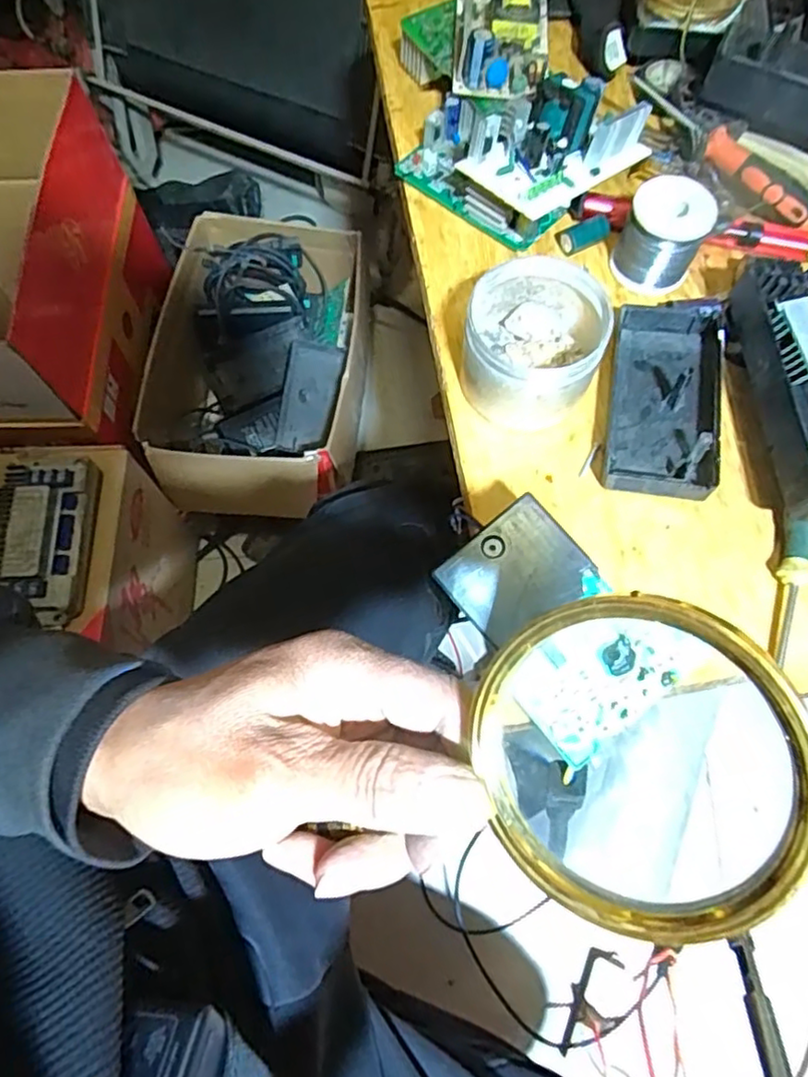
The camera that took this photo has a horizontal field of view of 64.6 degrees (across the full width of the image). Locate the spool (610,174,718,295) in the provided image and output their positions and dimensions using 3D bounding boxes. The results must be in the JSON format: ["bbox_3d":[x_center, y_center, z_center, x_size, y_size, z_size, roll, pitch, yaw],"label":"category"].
[{"bbox_3d":[0.174,-0.204,0.432,0.052,0.057,0.042,20,71,6],"label":"spool"}]

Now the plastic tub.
[{"bbox_3d":[0.078,-0.118,0.392,0.081,0.062,0.087,0,70,-1],"label":"plastic tub"}]

